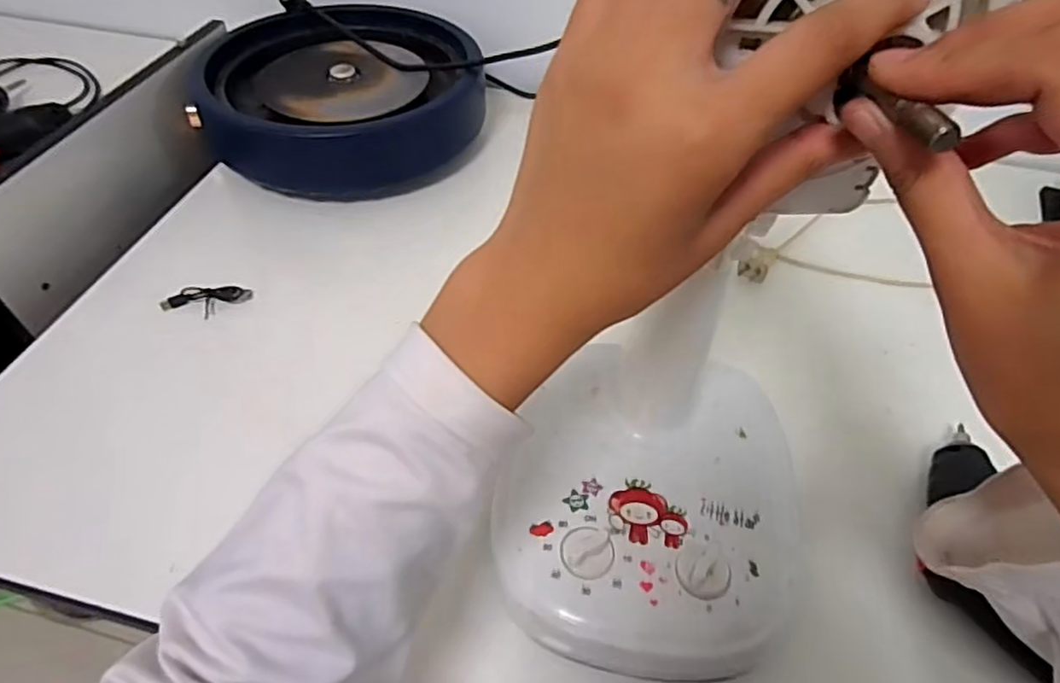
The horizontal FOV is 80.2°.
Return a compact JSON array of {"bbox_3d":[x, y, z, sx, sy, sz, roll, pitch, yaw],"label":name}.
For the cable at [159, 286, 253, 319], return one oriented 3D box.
[{"bbox_3d":[-0.282,-0.033,0.548,0.072,0.014,0.031,-3,48,-4],"label":"cable"}]

